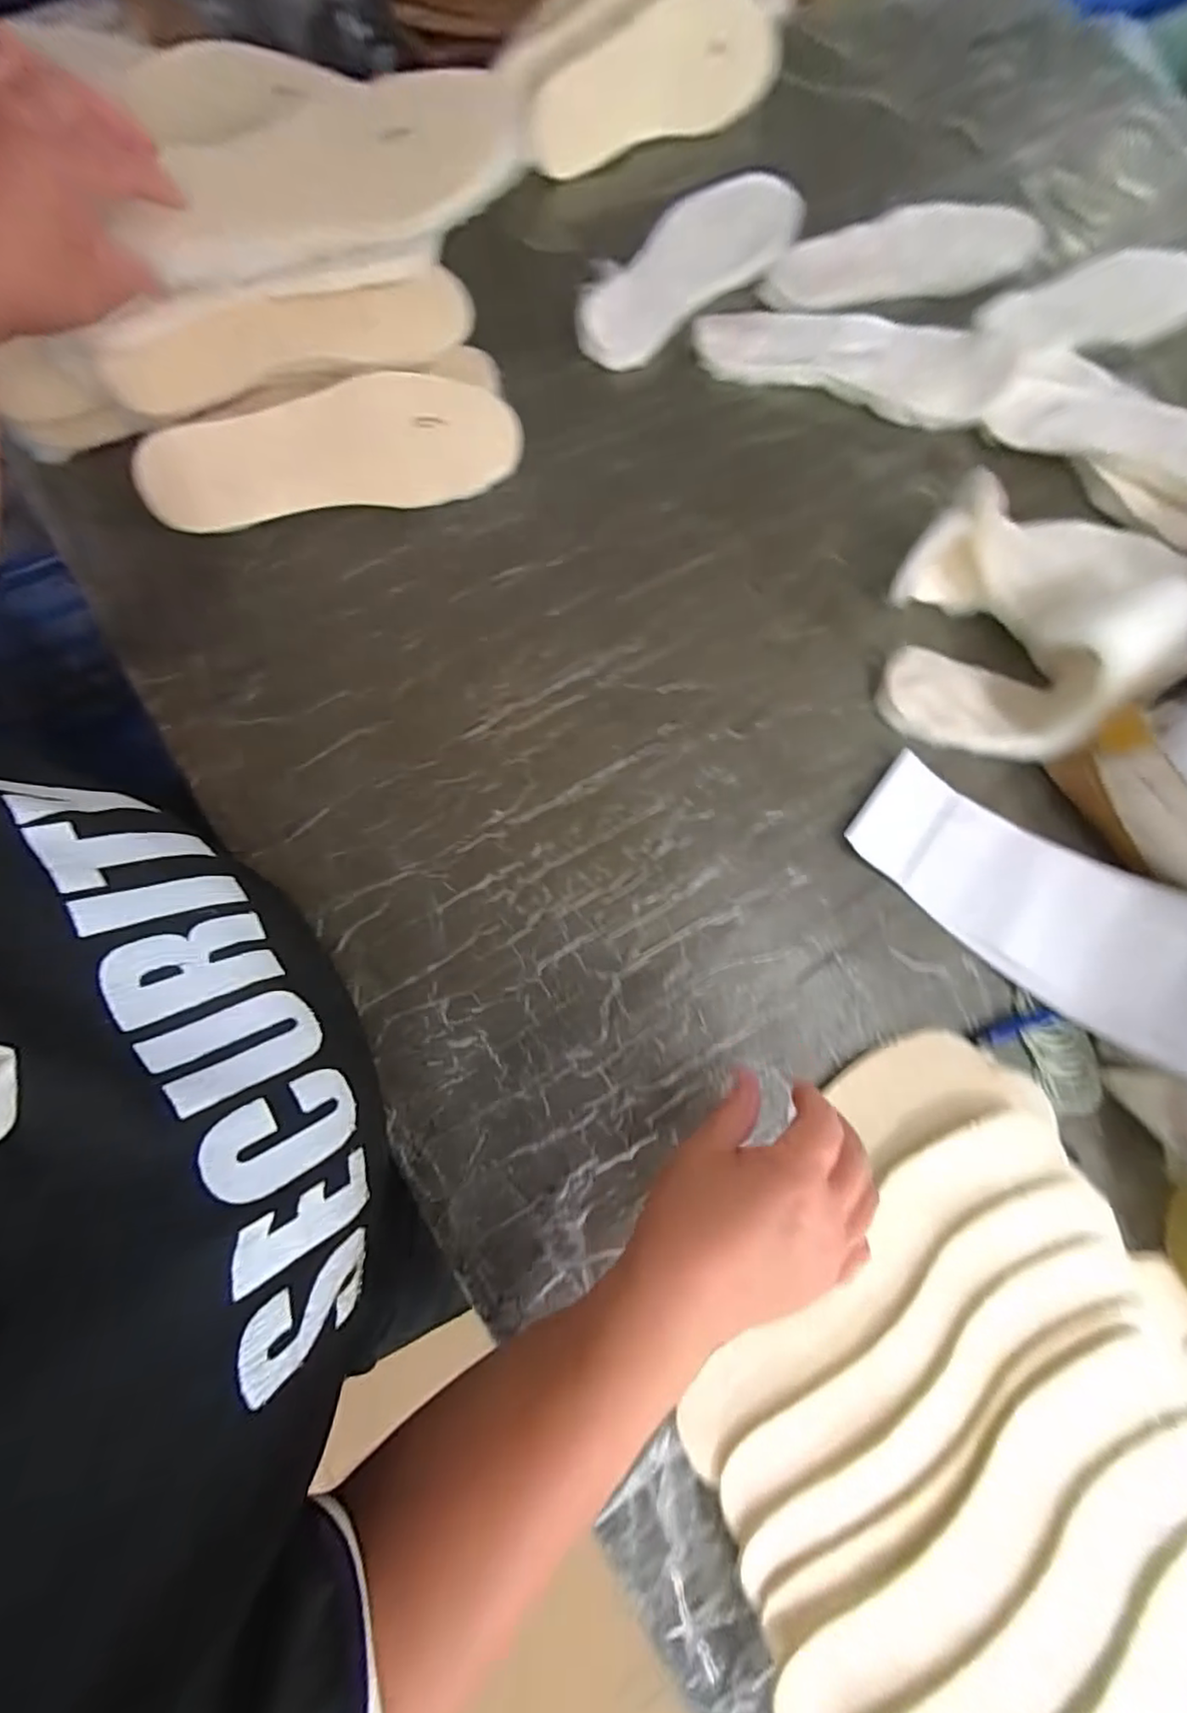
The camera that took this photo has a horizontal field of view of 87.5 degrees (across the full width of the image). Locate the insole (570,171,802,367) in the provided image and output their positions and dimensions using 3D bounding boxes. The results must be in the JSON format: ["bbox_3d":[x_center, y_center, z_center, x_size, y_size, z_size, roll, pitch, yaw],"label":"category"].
[{"bbox_3d":[0.094,-0.552,0.565,0.104,0.023,0.282,41,77,9],"label":"insole"}]

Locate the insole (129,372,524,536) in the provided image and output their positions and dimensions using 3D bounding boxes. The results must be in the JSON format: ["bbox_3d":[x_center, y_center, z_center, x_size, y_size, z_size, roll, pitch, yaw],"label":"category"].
[{"bbox_3d":[-0.192,-0.310,0.471,0.275,0.014,0.085,-16,114,-15],"label":"insole"}]

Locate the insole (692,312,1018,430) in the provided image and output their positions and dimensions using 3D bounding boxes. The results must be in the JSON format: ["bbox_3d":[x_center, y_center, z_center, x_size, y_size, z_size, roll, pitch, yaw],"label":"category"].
[{"bbox_3d":[0.226,-0.442,0.545,0.261,0.020,0.094,17,82,6],"label":"insole"}]

